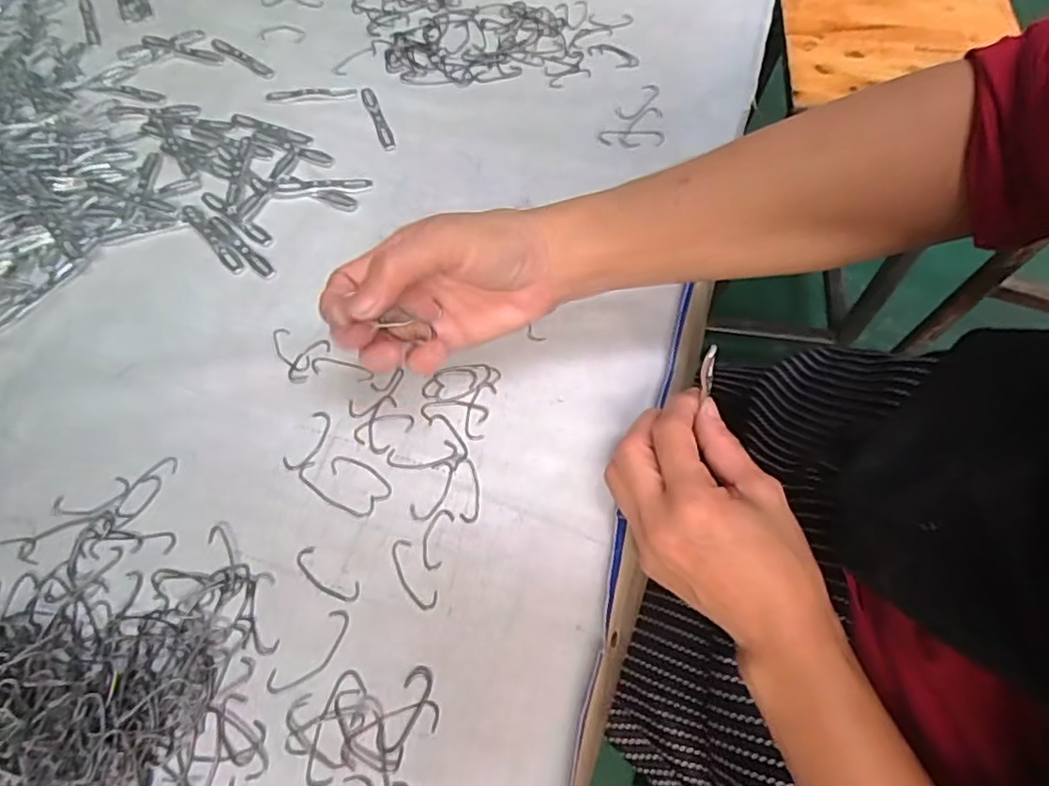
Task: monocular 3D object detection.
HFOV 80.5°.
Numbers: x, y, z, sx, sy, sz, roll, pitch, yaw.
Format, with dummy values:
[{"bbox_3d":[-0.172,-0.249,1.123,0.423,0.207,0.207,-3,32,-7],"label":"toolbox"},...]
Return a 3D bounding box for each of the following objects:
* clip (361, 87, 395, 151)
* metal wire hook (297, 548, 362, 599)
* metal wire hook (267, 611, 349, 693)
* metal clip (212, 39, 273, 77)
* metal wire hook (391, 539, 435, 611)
[{"bbox_3d":[-0.113,-0.213,0.476,0.010,0.007,0.069,-20,65,-10],"label":"clip"},{"bbox_3d":[-0.104,0.096,0.326,0.041,0.004,0.014,32,67,14],"label":"metal wire hook"},{"bbox_3d":[-0.106,0.130,0.308,0.017,0.004,0.048,40,70,17],"label":"metal wire hook"},{"bbox_3d":[-0.229,-0.273,0.504,0.065,0.004,0.013,33,68,15],"label":"metal clip"},{"bbox_3d":[-0.059,0.096,0.326,0.014,0.004,0.040,-28,67,-14],"label":"metal wire hook"}]

